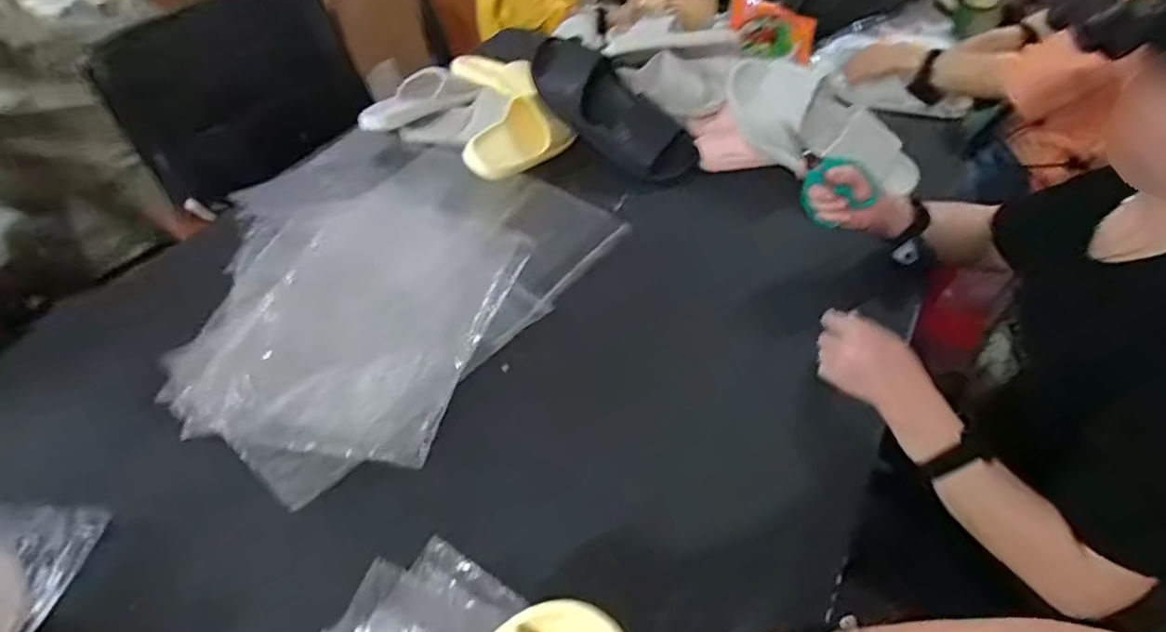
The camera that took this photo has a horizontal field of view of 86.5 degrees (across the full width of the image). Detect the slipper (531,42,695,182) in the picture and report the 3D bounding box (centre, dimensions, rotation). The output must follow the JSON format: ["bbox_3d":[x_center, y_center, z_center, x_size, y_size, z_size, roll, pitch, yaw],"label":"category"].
[{"bbox_3d":[0.050,-0.340,1.033,0.313,0.118,0.063,35,24,-9],"label":"slipper"}]

